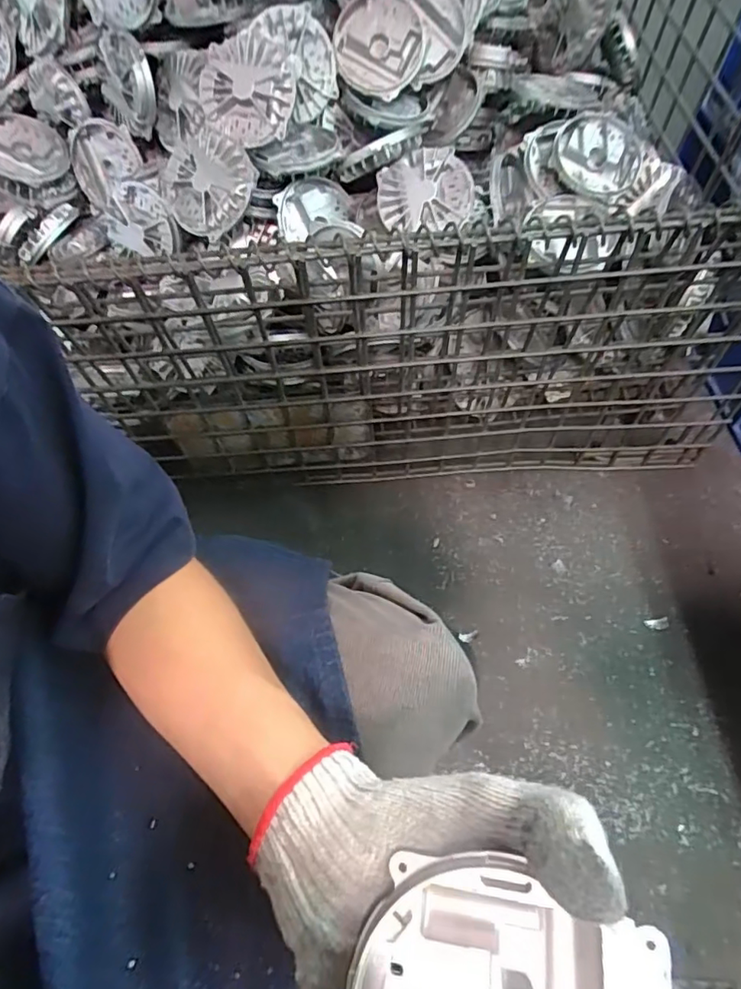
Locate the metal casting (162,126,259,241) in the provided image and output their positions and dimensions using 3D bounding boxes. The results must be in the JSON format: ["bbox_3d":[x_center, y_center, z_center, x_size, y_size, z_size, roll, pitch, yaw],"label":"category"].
[{"bbox_3d":[-0.192,-0.361,0.644,0.122,0.021,0.106,36,106,18],"label":"metal casting"}]

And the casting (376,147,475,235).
[{"bbox_3d":[0.062,-0.337,0.623,0.104,0.024,0.094,-14,90,4],"label":"casting"}]

